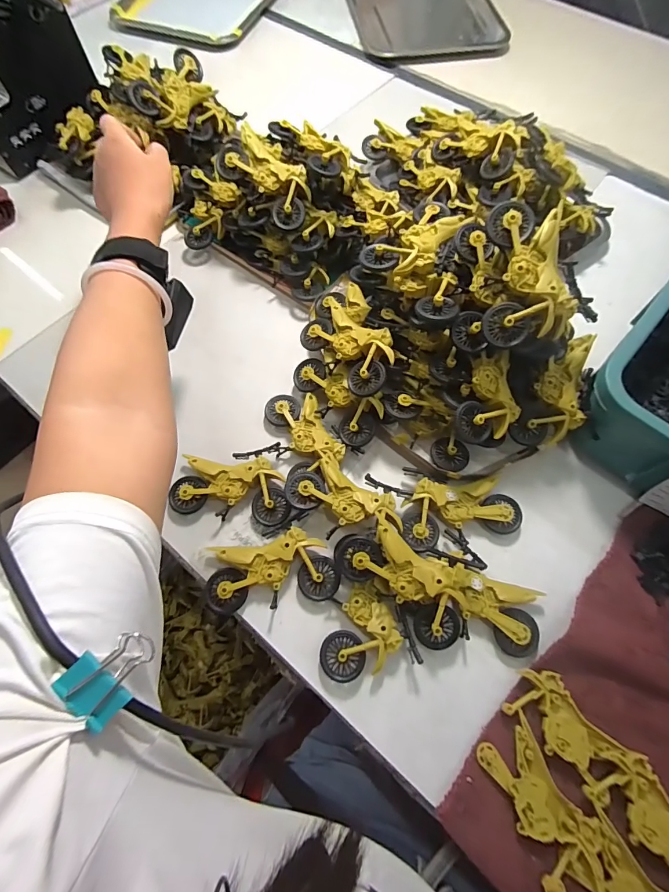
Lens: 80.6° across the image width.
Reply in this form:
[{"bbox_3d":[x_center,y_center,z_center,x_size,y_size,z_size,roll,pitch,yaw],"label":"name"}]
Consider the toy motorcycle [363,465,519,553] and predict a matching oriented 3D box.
[{"bbox_3d":[0.108,0.055,0.386,0.135,0.027,0.077,-11,68,-5],"label":"toy motorcycle"}]

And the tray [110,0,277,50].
[{"bbox_3d":[-0.259,-0.904,0.785,0.263,0.024,0.400,15,68,6],"label":"tray"}]

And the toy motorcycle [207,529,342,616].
[{"bbox_3d":[-0.057,0.115,0.361,0.116,0.025,0.059,-8,68,-3],"label":"toy motorcycle"}]

